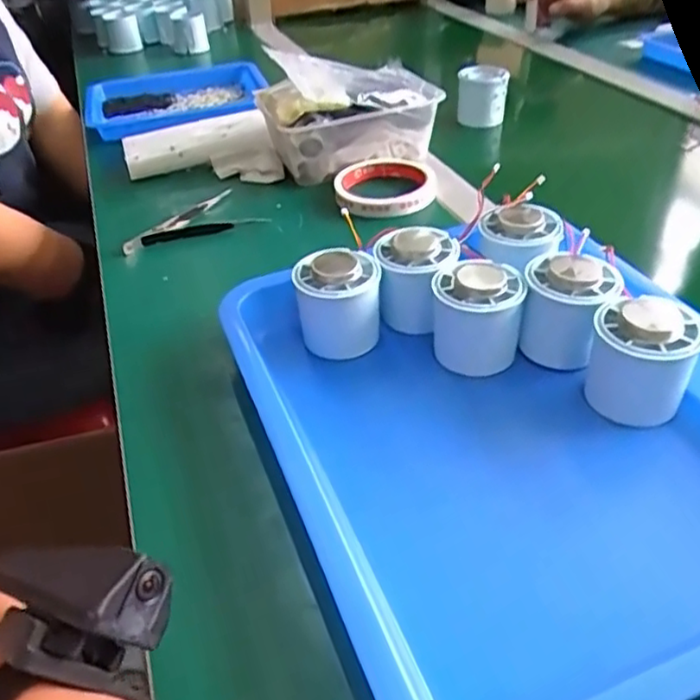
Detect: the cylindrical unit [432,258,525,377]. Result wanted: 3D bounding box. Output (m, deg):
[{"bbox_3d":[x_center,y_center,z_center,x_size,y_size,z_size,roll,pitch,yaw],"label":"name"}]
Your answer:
[{"bbox_3d":[0.078,-0.022,0.409,0.050,0.062,0.053,-2,37,2],"label":"cylindrical unit"}]

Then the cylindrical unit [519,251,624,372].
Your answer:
[{"bbox_3d":[0.130,-0.025,0.397,0.049,0.054,0.046,-2,37,2],"label":"cylindrical unit"}]

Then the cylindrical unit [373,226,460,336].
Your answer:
[{"bbox_3d":[0.043,-0.045,0.432,0.050,0.054,0.051,-2,37,2],"label":"cylindrical unit"}]

